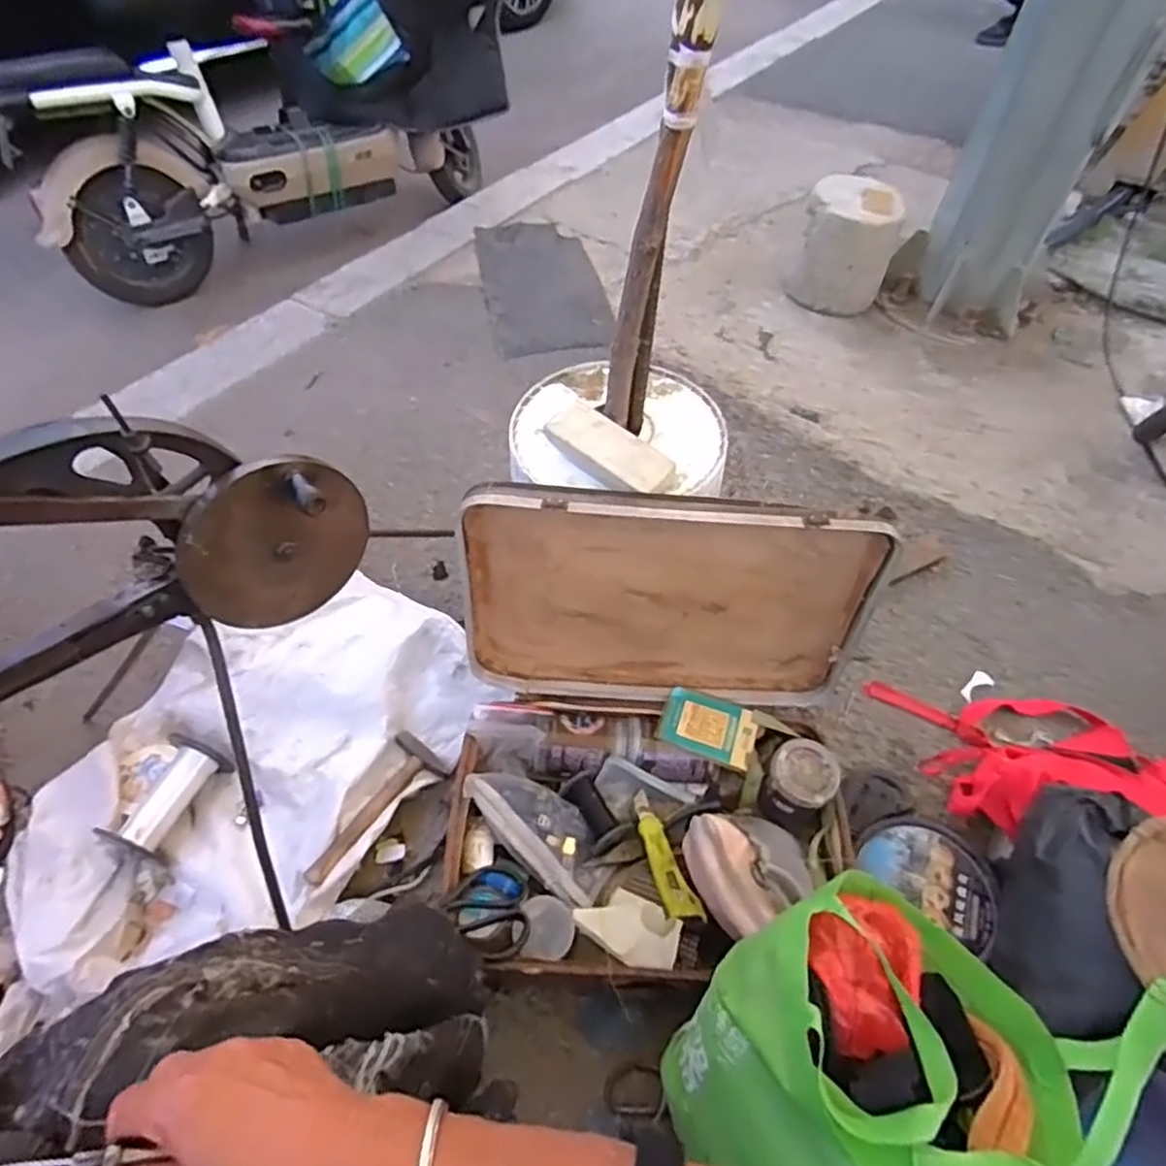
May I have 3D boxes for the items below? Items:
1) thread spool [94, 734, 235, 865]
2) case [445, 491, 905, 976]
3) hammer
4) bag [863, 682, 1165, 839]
[{"bbox_3d":[-0.534,0.271,0.902,0.075,0.063,0.147,23,66,16],"label":"thread spool"},{"bbox_3d":[0.086,0.170,0.772,0.471,0.371,0.393,3,50,0],"label":"case"},{"bbox_3d":[-0.276,0.294,0.920,0.081,0.028,0.213,30,56,20],"label":"hammer"},{"bbox_3d":[0.744,0.242,0.930,0.619,0.086,0.244,7,49,3],"label":"bag"}]

